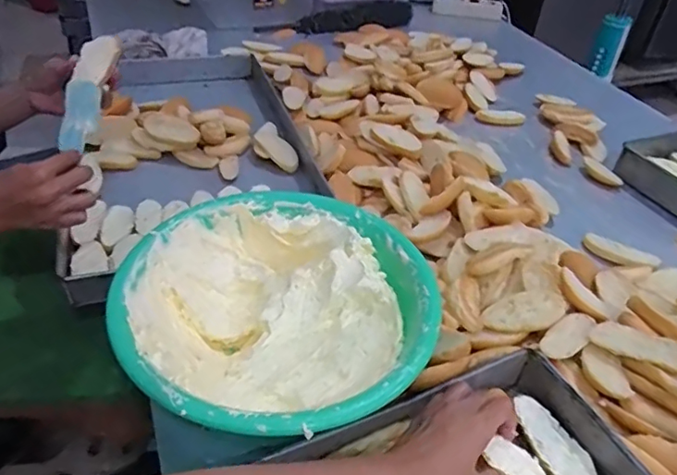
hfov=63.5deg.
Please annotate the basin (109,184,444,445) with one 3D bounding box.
[{"bbox_3d":[-0.059,0.080,0.568,0.302,0.099,0.300,3,41,-2],"label":"basin"}]

